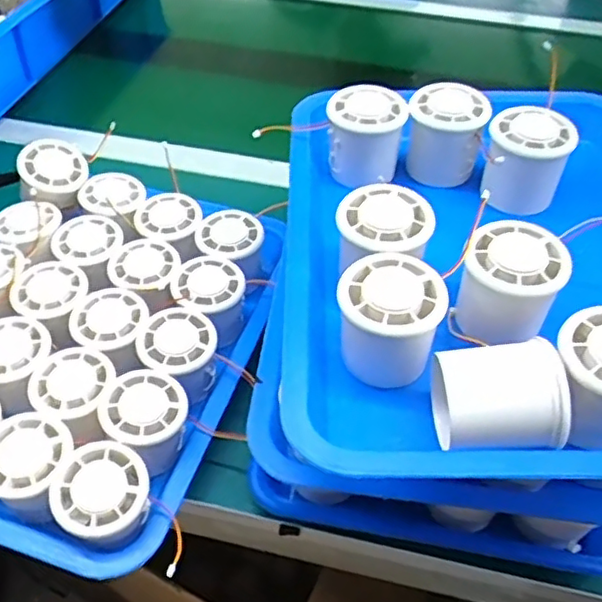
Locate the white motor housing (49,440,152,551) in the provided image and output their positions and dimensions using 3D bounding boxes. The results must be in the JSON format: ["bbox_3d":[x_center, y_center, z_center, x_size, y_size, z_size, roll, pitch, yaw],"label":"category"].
[{"bbox_3d":[-0.123,0.125,0.403,0.055,0.046,0.053,2,48,-2],"label":"white motor housing"}]

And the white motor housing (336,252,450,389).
[{"bbox_3d":[0.047,0.013,0.357,0.054,0.057,0.052,14,49,9],"label":"white motor housing"}]

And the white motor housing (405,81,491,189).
[{"bbox_3d":[0.108,-0.121,0.485,0.058,0.069,0.056,13,49,8],"label":"white motor housing"}]

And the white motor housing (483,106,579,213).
[{"bbox_3d":[0.157,-0.095,0.454,0.054,0.060,0.062,20,50,15],"label":"white motor housing"}]

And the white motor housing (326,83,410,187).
[{"bbox_3d":[0.048,-0.124,0.476,0.059,0.053,0.054,13,49,8],"label":"white motor housing"}]

